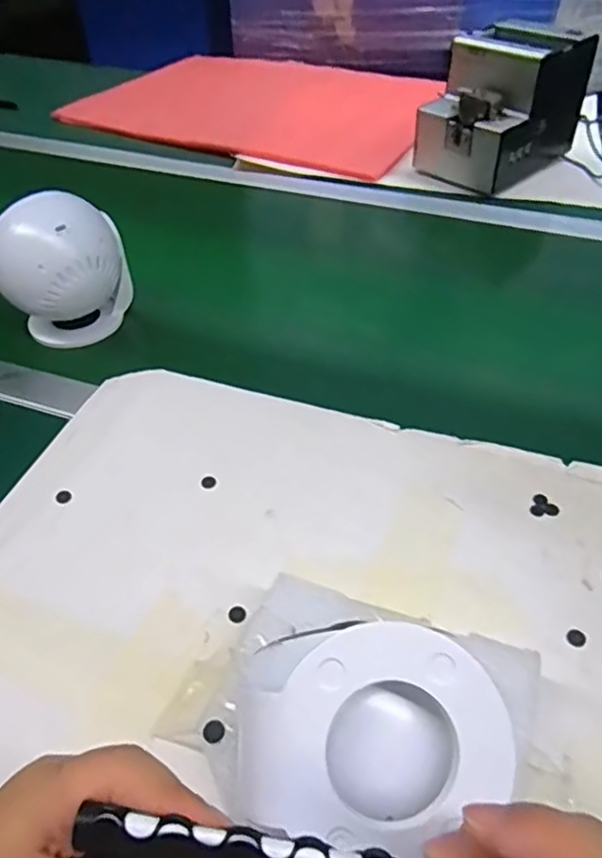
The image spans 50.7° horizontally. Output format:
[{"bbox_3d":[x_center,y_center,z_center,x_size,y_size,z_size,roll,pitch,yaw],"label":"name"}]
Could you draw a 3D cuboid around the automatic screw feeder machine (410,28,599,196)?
[{"bbox_3d":[0.254,-0.408,0.799,0.177,0.143,0.126,-35,54,-29],"label":"automatic screw feeder machine"}]

